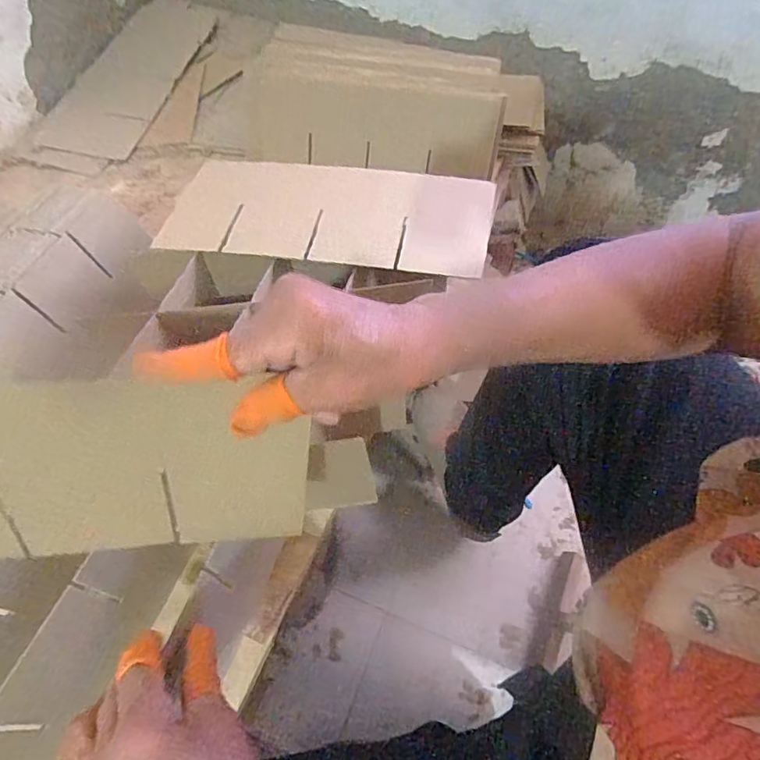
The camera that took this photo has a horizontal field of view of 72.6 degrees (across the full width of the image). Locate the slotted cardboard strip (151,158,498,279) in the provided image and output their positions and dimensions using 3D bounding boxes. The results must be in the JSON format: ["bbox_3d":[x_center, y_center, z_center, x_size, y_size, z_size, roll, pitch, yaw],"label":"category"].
[{"bbox_3d":[-0.054,-0.168,0.517,0.320,0.010,0.131,8,62,10],"label":"slotted cardboard strip"}]

